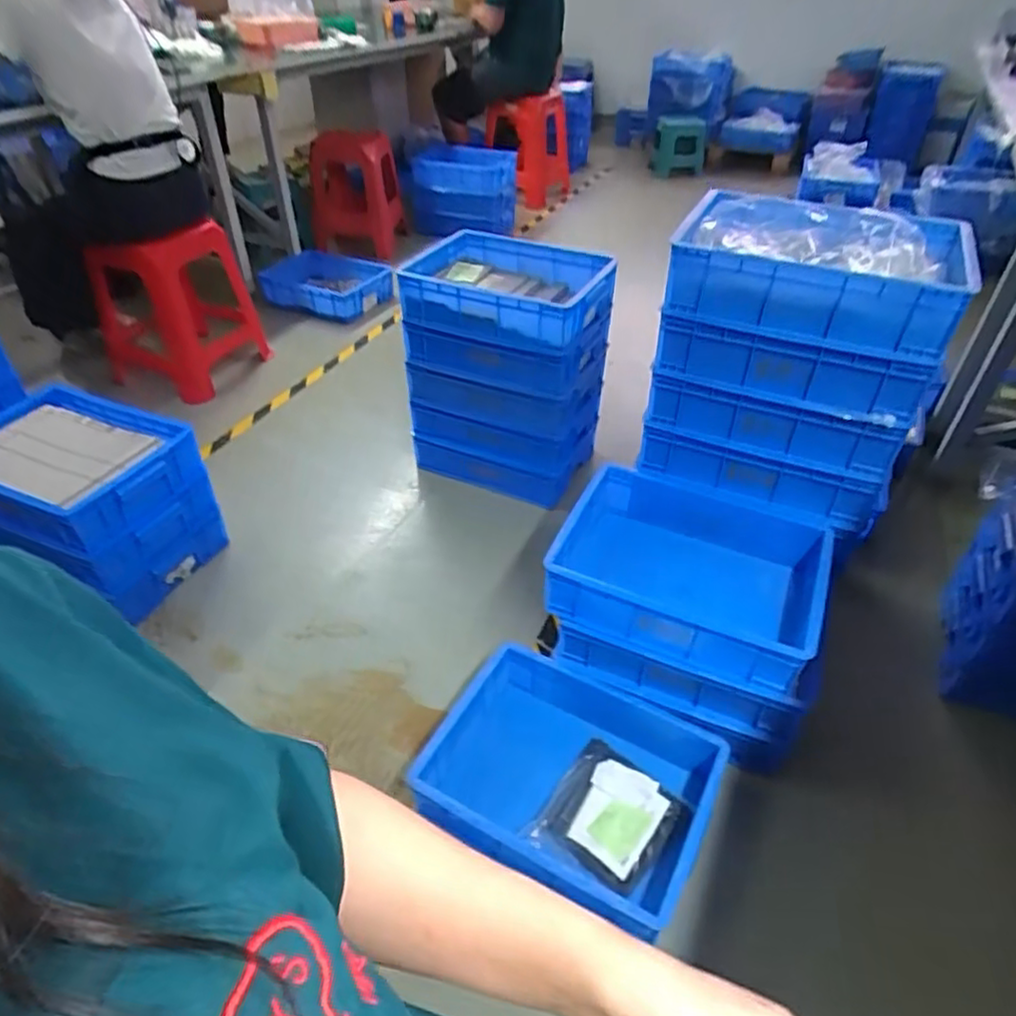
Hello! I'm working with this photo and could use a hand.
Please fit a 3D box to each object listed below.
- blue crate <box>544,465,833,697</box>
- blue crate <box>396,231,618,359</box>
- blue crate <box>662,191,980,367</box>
[{"bbox_3d":[0.296,0.102,1.113,0.402,0.123,0.296,17,43,18],"label":"blue crate"},{"bbox_3d":[0.010,-0.495,1.499,0.434,0.119,0.361,17,43,19],"label":"blue crate"},{"bbox_3d":[0.453,-0.358,1.000,0.376,0.125,0.262,18,43,19],"label":"blue crate"}]

